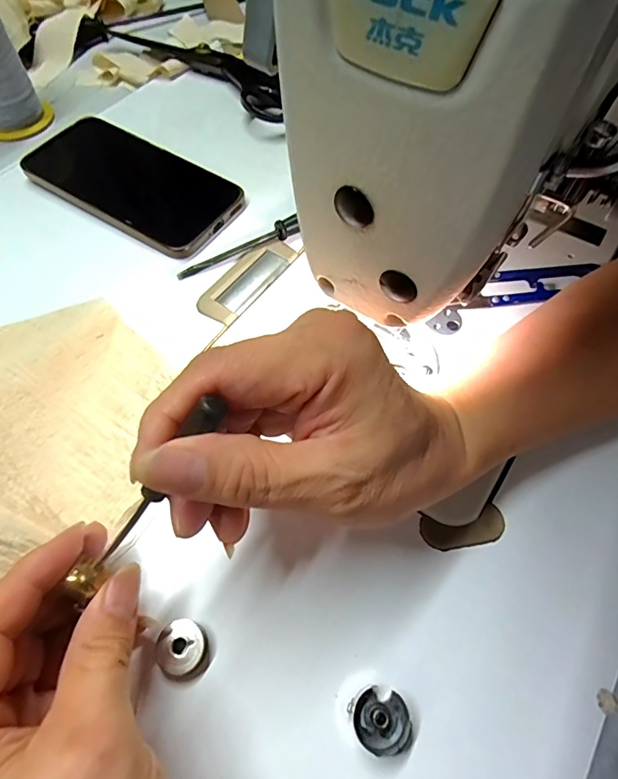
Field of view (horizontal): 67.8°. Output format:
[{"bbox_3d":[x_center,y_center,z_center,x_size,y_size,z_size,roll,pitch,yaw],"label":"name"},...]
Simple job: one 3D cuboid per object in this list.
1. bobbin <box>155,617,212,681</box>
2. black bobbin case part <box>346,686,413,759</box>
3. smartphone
[{"bbox_3d":[-0.054,0.111,0.196,0.023,0.010,0.021,-1,60,1],"label":"bobbin"},{"bbox_3d":[0.029,0.134,0.185,0.023,0.014,0.023,-1,60,1],"label":"black bobbin case part"},{"bbox_3d":[-0.129,-0.152,0.341,0.160,0.011,0.078,30,65,17],"label":"smartphone"}]

